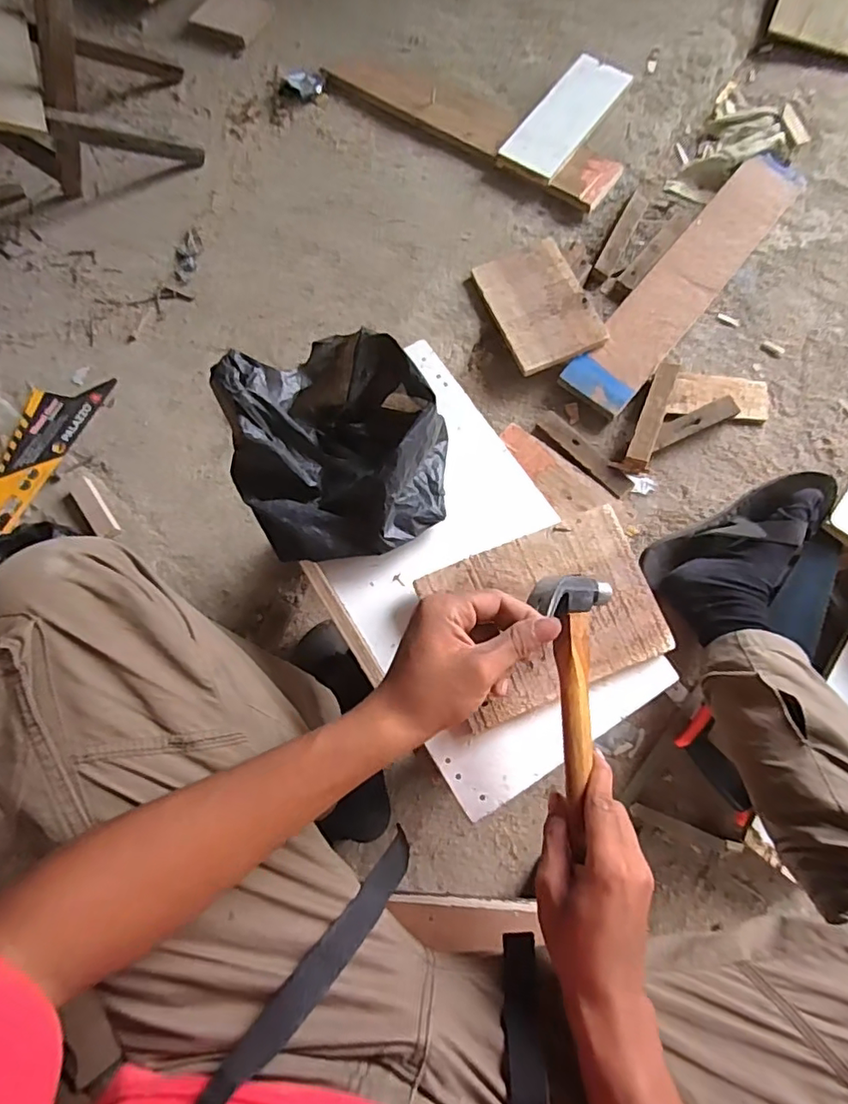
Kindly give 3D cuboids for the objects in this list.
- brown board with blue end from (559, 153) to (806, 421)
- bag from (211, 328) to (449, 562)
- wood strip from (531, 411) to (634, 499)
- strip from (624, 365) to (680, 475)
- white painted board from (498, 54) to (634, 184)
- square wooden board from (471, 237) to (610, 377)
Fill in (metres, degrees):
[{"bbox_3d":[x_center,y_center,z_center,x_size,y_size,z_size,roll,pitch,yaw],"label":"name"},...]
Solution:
[{"bbox_3d":[0.420,-0.434,0.880,0.109,0.023,0.545,38,80,10],"label":"brown board with blue end"},{"bbox_3d":[-0.078,-0.098,0.508,0.192,0.090,0.204,-31,75,-6],"label":"bag"},{"bbox_3d":[0.237,-0.145,0.819,0.166,0.011,0.038,42,81,10],"label":"wood strip"},{"bbox_3d":[0.334,-0.197,0.810,0.039,0.024,0.179,20,78,6],"label":"strip"},{"bbox_3d":[0.234,-0.721,0.921,0.106,0.010,0.249,34,83,14],"label":"white painted board"},{"bbox_3d":[0.179,-0.381,0.858,0.140,0.025,0.202,-22,77,-4],"label":"square wooden board"}]

